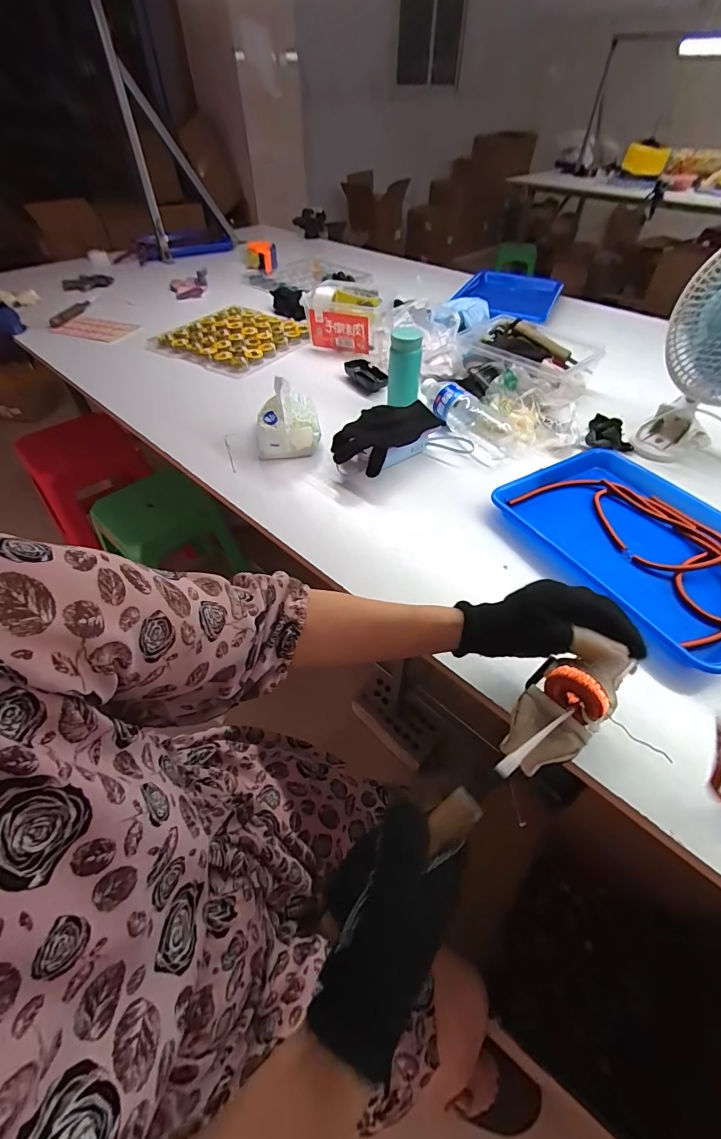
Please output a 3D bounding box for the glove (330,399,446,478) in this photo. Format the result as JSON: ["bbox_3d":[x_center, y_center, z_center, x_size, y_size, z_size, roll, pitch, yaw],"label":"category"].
[{"bbox_3d":[0.037,-0.211,0.662,0.179,0.036,0.099,-36,58,-27],"label":"glove"}]

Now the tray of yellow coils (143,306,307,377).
[{"bbox_3d":[-0.279,-0.545,0.992,0.256,0.028,0.300,29,55,22],"label":"tray of yellow coils"}]

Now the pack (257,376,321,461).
[{"bbox_3d":[-0.119,-0.249,0.692,0.097,0.097,0.116,-7,50,-6],"label":"pack"}]

